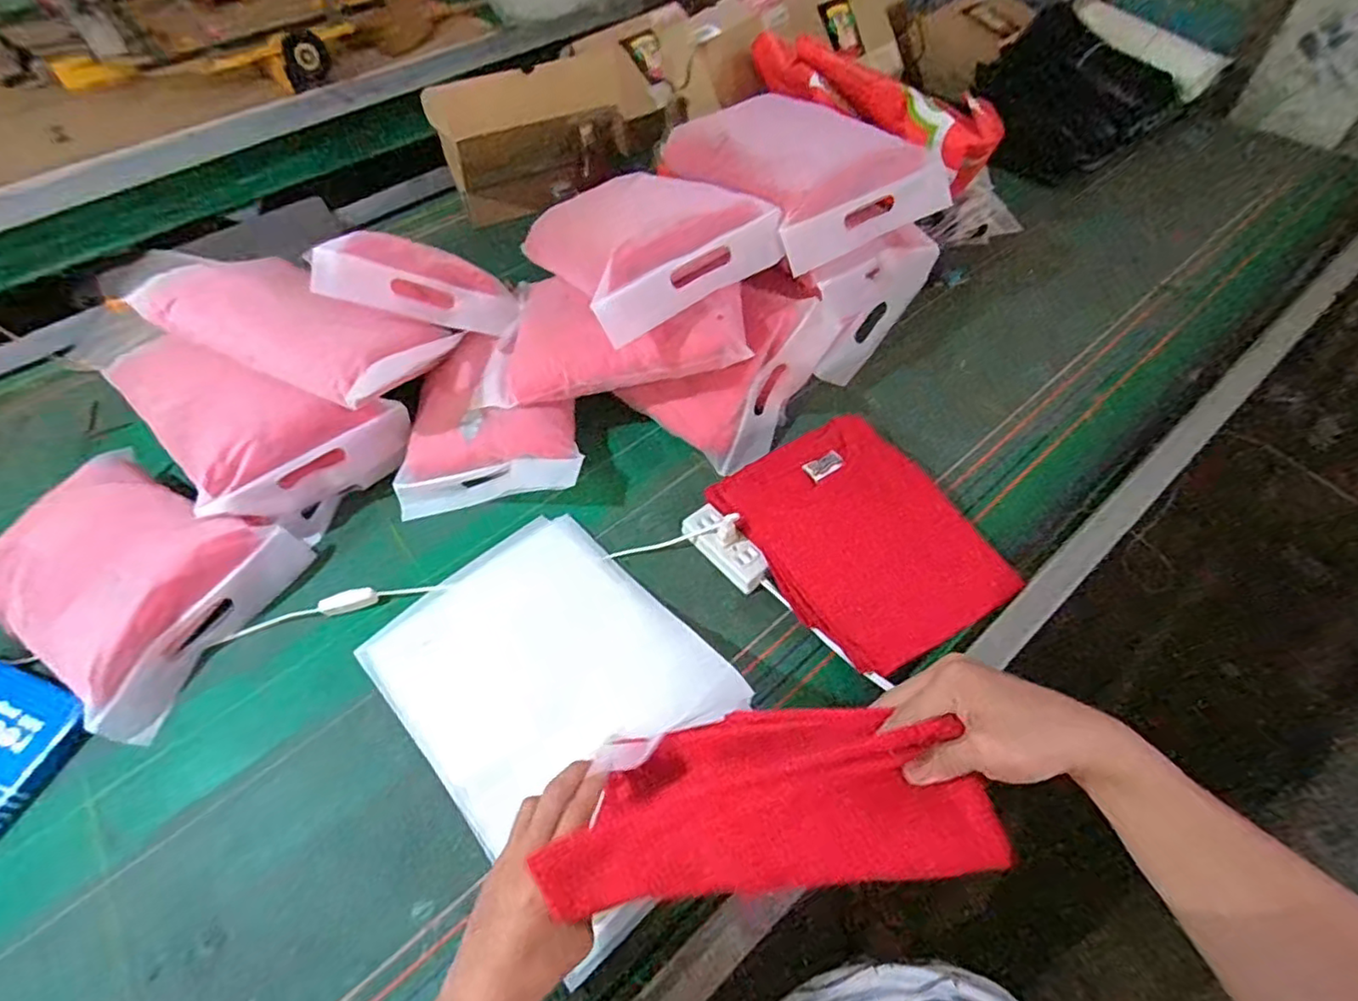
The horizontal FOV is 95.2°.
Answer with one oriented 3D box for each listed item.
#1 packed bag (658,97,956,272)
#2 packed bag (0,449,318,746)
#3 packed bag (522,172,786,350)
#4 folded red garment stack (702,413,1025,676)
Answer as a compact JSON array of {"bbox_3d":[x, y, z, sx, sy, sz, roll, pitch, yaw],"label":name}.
[{"bbox_3d":[0.145,-0.431,0.782,0.241,0.078,0.301,-30,58,-17],"label":"packed bag"},{"bbox_3d":[-0.595,0.077,0.668,0.288,0.082,0.234,23,59,19],"label":"packed bag"},{"bbox_3d":[-0.061,-0.319,0.733,0.228,0.096,0.299,-32,58,-18],"label":"packed bag"},{"bbox_3d":[0.198,0.031,0.670,0.222,0.045,0.273,-27,57,-16],"label":"folded red garment stack"}]

